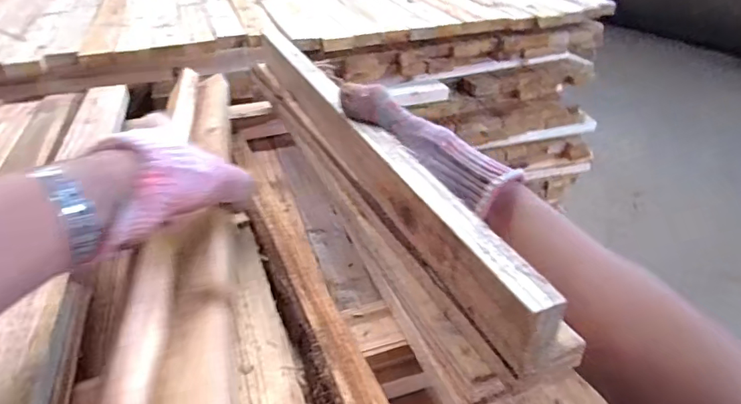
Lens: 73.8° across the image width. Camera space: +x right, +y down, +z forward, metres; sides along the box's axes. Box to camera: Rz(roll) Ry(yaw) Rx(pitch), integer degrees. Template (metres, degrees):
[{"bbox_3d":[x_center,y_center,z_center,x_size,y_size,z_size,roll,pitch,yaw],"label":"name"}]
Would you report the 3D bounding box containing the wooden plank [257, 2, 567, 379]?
[{"bbox_3d":[-0.019,-0.058,0.375,0.024,0.046,0.444,-15,39,-19],"label":"wooden plank"}]

